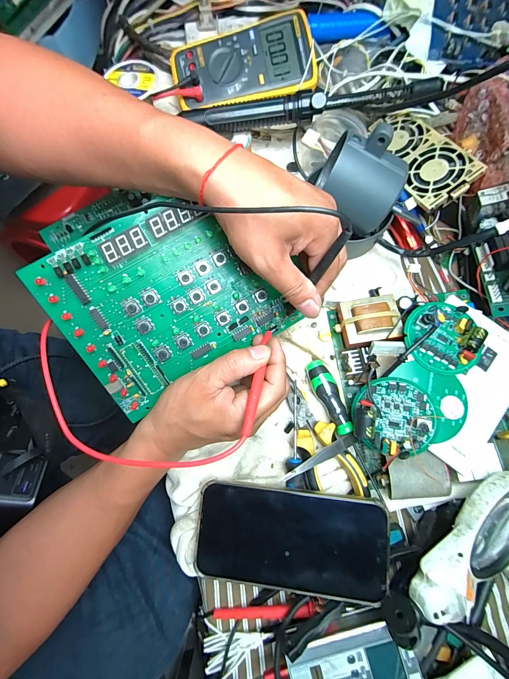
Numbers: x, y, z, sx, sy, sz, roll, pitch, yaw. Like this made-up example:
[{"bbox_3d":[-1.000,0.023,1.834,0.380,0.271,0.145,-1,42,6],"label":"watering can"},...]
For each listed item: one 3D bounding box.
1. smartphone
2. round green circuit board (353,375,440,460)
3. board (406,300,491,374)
[{"bbox_3d":[0.030,0.174,0.253,0.160,0.006,0.080,4,80,7],"label":"smartphone"},{"bbox_3d":[0.126,0.071,0.266,0.068,0.017,0.068,-2,84,15],"label":"round green circuit board"},{"bbox_3d":[0.177,-0.002,0.274,0.064,0.020,0.068,0,77,-1],"label":"board"}]

